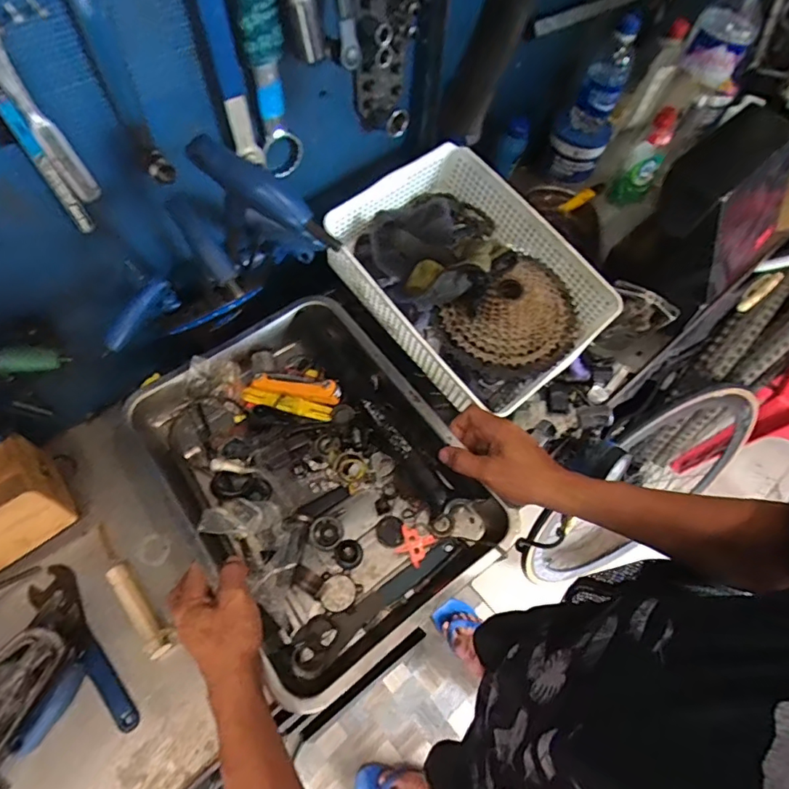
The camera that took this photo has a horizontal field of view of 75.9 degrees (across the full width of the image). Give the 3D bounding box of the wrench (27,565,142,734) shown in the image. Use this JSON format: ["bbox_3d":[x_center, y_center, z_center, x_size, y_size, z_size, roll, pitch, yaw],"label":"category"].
[{"bbox_3d":[-0.327,0.265,0.533,0.042,0.012,0.195,-37,69,-21],"label":"wrench"}]

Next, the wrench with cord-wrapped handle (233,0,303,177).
[{"bbox_3d":[-0.123,-0.325,0.476,0.046,0.259,0.028,-29,70,-18],"label":"wrench with cord-wrapped handle"}]

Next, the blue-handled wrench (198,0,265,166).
[{"bbox_3d":[-0.151,-0.297,0.465,0.026,0.180,0.016,-14,62,-11],"label":"blue-handled wrench"}]

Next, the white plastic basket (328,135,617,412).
[{"bbox_3d":[0.094,-0.149,0.666,0.246,0.111,0.332,-36,68,-21],"label":"white plastic basket"}]

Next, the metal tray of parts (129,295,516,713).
[{"bbox_3d":[-0.092,0.080,0.571,0.277,0.061,0.377,-32,67,-19],"label":"metal tray of parts"}]

